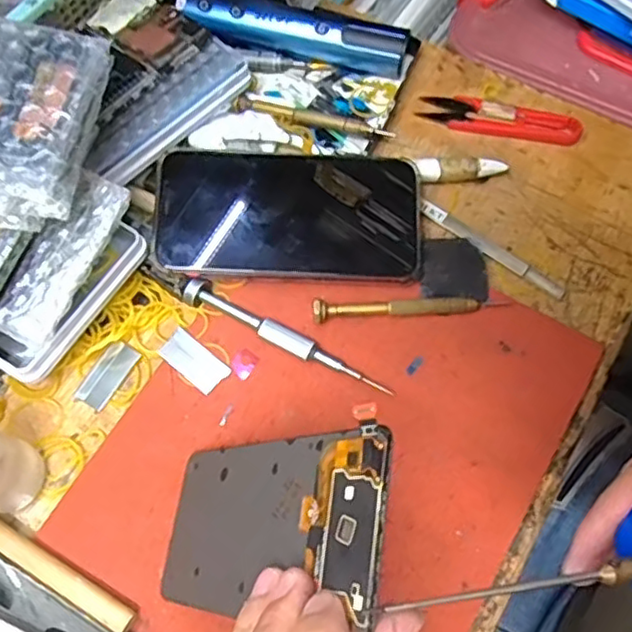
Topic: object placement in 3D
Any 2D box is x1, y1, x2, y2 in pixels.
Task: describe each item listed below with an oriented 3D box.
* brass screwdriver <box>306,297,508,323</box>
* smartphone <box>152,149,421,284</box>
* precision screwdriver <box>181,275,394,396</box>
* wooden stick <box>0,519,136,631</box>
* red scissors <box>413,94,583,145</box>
[{"bbox_3d":[0.052,-0.005,0.357,0.107,0.012,0.010,-4,68,-1],"label":"brass screwdriver"},{"bbox_3d":[-0.015,-0.059,0.366,0.148,0.006,0.074,3,79,-4],"label":"smartphone"},{"bbox_3d":[-0.017,0.011,0.352,0.126,0.010,0.014,26,70,10],"label":"precision screwdriver"},{"bbox_3d":[-0.129,0.120,0.307,0.096,0.008,0.011,29,71,11],"label":"wooden stick"},{"bbox_3d":[0.120,-0.130,0.420,0.102,0.008,0.027,15,69,6],"label":"red scissors"}]

